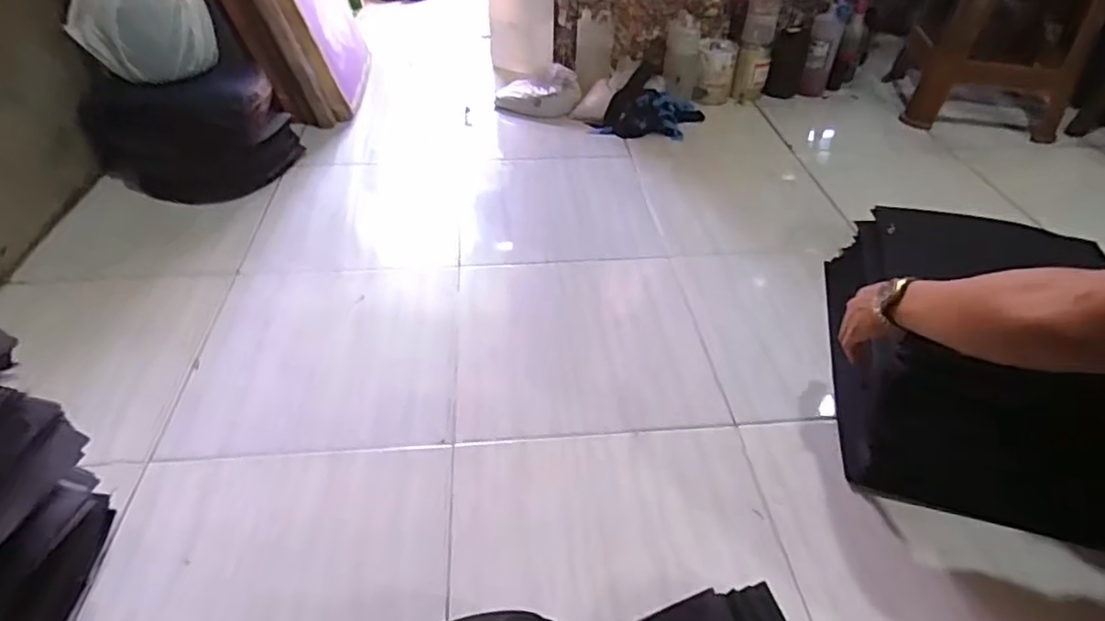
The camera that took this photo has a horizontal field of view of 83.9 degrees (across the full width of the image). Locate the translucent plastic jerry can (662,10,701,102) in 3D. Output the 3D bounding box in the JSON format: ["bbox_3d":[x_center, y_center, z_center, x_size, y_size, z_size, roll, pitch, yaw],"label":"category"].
[{"bbox_3d":[0.341,-0.665,1.618,0.081,0.213,0.084,-3,18,-6],"label":"translucent plastic jerry can"}]

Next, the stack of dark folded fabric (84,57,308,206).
[{"bbox_3d":[-0.767,-0.401,1.320,0.278,0.220,0.325,25,46,25],"label":"stack of dark folded fabric"}]

